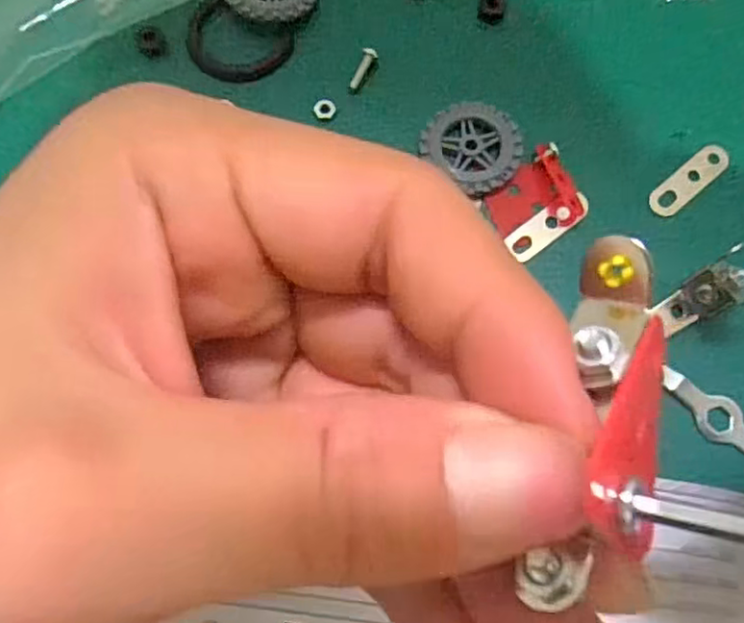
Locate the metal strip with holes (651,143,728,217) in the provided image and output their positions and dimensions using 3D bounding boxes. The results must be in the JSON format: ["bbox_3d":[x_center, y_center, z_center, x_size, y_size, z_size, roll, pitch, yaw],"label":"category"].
[{"bbox_3d":[0.106,-0.044,0.215,0.033,0.004,0.010,-40,80,-13],"label":"metal strip with holes"}]

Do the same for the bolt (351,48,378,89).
[{"bbox_3d":[-0.003,-0.084,0.222,0.005,0.004,0.015,28,93,6],"label":"bolt"}]

